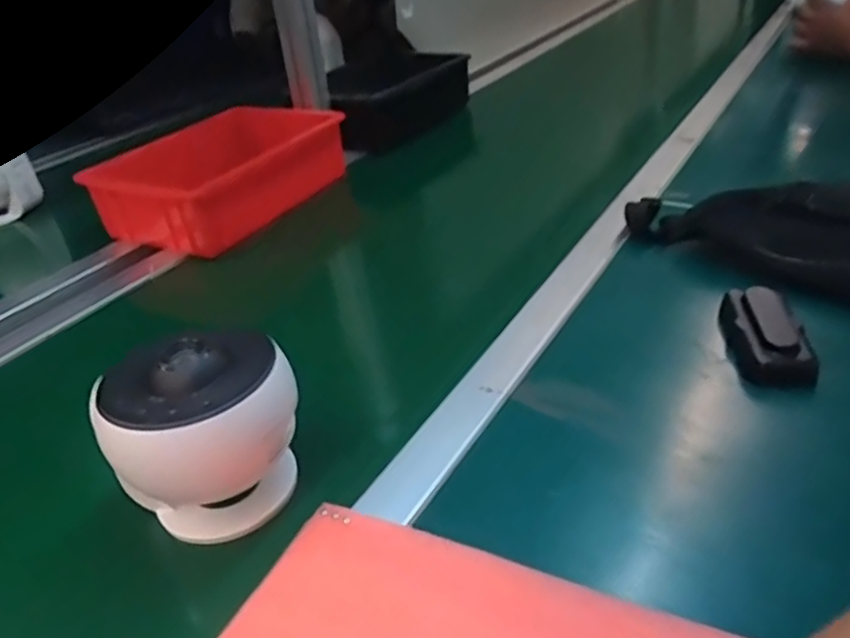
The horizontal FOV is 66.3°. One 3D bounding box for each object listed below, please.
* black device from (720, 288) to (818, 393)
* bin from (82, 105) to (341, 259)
[{"bbox_3d":[0.266,0.013,0.511,0.047,0.035,0.119,-2,31,7],"label":"black device"},{"bbox_3d":[-0.259,-0.194,0.873,0.190,0.082,0.295,11,35,26],"label":"bin"}]

